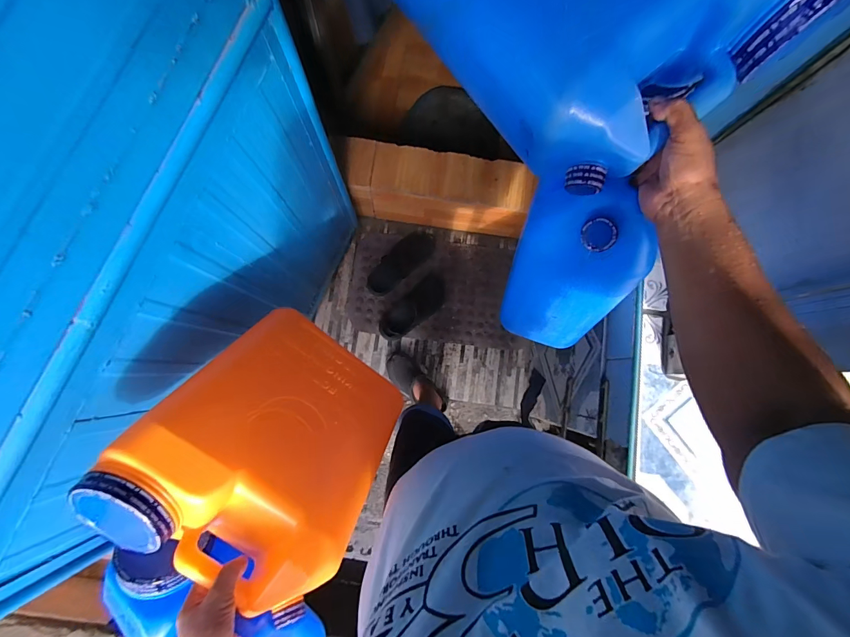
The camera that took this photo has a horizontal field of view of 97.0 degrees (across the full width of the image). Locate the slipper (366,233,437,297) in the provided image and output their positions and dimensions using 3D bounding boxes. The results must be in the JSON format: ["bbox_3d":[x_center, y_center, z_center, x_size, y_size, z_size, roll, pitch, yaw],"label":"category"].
[{"bbox_3d":[-0.082,-0.204,1.337,0.292,0.062,0.099,-44,86,-9],"label":"slipper"}]

